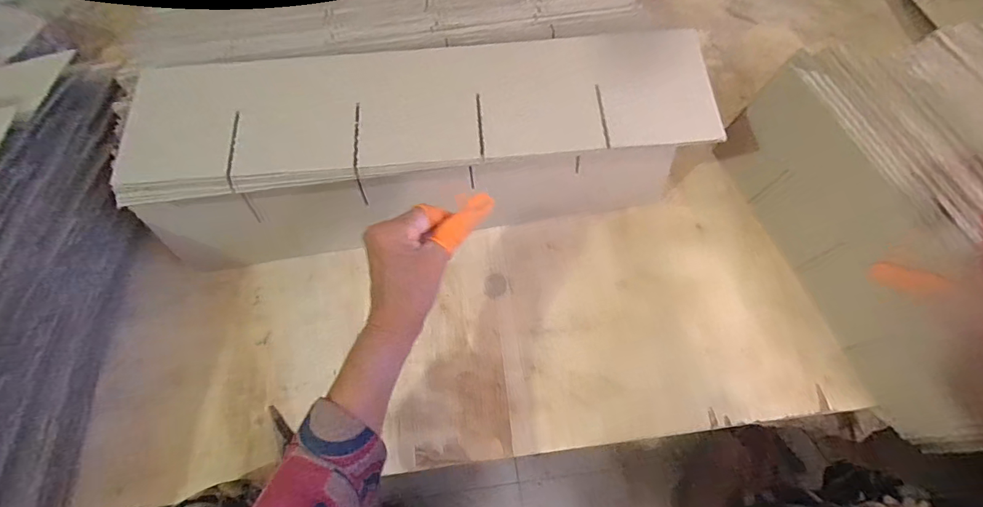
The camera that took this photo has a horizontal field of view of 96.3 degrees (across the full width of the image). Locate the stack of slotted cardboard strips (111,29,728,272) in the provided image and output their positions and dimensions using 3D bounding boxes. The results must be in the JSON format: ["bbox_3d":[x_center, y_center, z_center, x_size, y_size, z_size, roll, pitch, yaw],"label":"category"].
[{"bbox_3d":[-0.072,-0.117,0.481,0.553,0.157,0.150,-9,69,-1],"label":"stack of slotted cardboard strips"}]

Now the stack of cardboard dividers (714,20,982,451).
[{"bbox_3d":[0.449,-0.034,0.424,0.205,0.133,0.375,-19,70,-5],"label":"stack of cardboard dividers"}]

